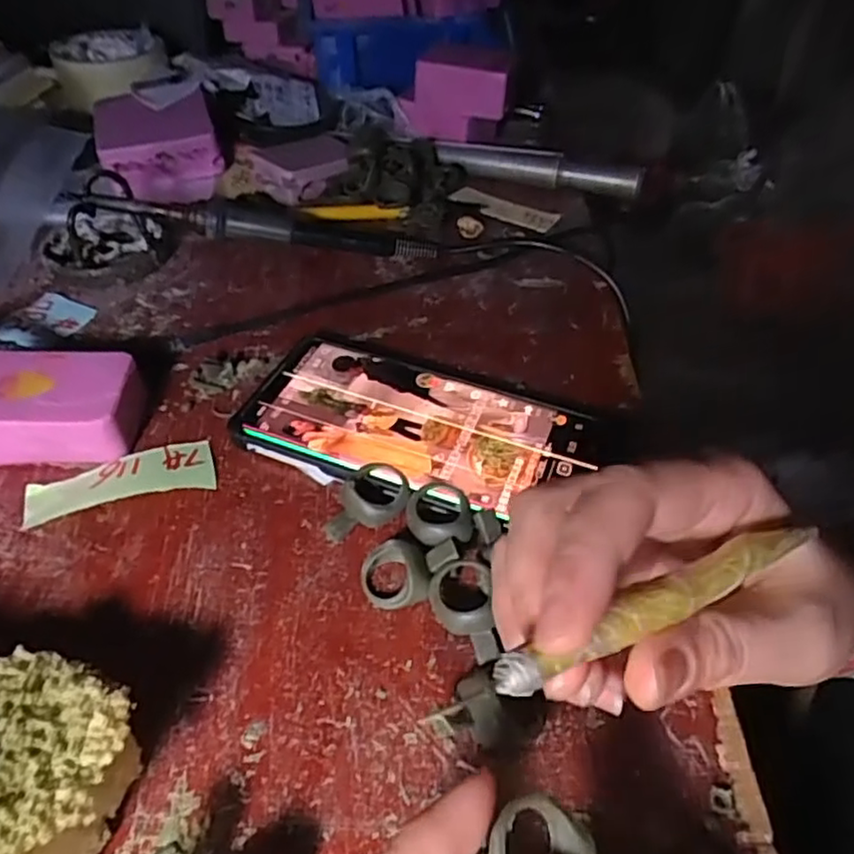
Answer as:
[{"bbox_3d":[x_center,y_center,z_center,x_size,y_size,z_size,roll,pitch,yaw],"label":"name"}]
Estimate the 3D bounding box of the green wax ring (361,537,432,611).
[{"bbox_3d":[-0.012,0.055,0.245,0.025,0.016,0.023,1,45,-1],"label":"green wax ring"}]

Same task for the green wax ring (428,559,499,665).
[{"bbox_3d":[0.012,0.065,0.234,0.022,0.017,0.035,-3,46,-5],"label":"green wax ring"}]

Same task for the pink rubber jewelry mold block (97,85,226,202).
[{"bbox_3d":[-0.187,-0.196,0.466,0.077,0.043,0.086,-13,48,-15],"label":"pink rubber jewelry mold block"}]

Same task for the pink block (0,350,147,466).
[{"bbox_3d":[-0.164,-0.009,0.291,0.070,0.028,0.045,0,46,-3],"label":"pink block"}]

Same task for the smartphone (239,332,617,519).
[{"bbox_3d":[-0.001,-0.001,0.304,0.158,0.013,0.080,16,47,13],"label":"smartphone"}]

